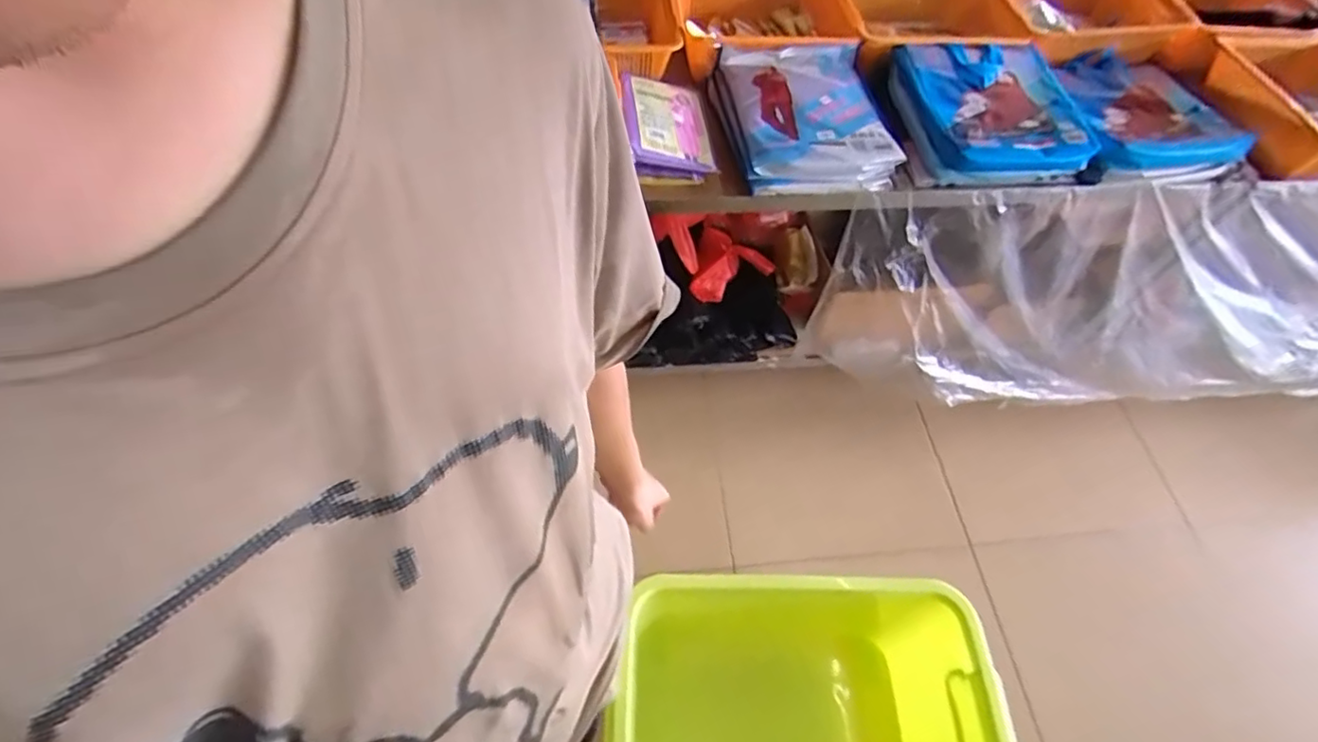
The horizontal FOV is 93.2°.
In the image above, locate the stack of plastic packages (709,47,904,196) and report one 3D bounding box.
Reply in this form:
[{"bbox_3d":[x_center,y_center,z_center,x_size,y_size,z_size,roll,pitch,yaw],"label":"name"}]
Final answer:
[{"bbox_3d":[0.270,-0.499,1.215,0.291,0.082,0.368,-8,59,-8],"label":"stack of plastic packages"}]

